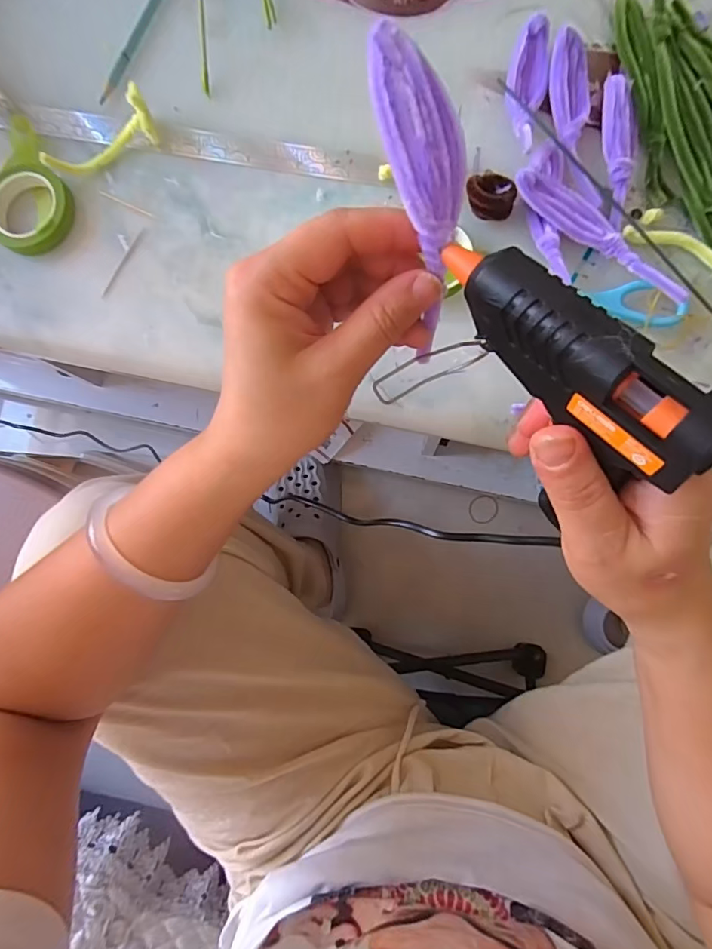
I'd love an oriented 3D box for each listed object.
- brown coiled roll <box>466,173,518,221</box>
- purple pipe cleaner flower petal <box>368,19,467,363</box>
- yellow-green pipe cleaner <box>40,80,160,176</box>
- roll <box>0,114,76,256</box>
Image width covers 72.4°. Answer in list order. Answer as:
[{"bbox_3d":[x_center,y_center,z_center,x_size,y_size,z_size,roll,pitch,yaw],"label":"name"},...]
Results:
[{"bbox_3d":[0.090,-0.185,0.323,0.032,0.022,0.032,-1,83,5],"label":"brown coiled roll"},{"bbox_3d":[0.028,-0.104,0.185,0.028,0.024,0.113,-13,106,4],"label":"purple pipe cleaner flower petal"},{"bbox_3d":[-0.185,-0.240,0.349,0.084,0.026,0.026,-26,82,2],"label":"yellow-green pipe cleaner"},{"bbox_3d":[-0.244,-0.205,0.355,0.062,0.014,0.098,-26,82,2],"label":"roll"}]

